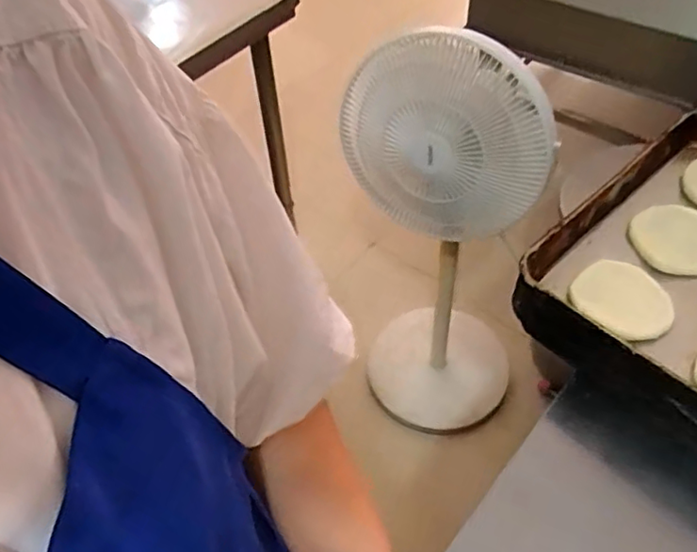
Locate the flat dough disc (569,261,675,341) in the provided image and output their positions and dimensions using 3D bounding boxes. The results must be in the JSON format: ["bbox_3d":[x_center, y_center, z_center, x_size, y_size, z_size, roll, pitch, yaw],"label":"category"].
[{"bbox_3d":[0.293,0.024,0.653,0.105,0.011,0.100,2,52,-3],"label":"flat dough disc"}]

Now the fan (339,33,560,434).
[{"bbox_3d":[0.202,-0.037,1.206,0.325,0.889,0.305,-19,51,-13],"label":"fan"}]

